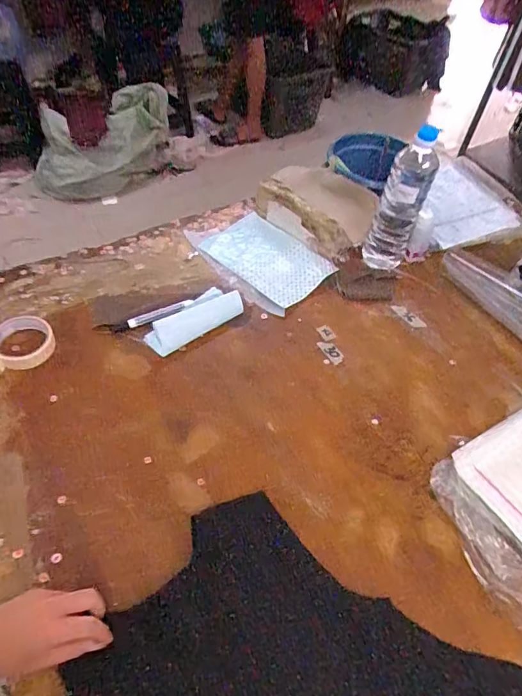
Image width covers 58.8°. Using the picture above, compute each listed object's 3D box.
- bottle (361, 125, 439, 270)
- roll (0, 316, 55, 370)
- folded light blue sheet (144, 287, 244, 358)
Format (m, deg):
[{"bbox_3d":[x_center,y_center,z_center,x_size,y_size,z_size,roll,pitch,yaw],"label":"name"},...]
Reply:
[{"bbox_3d":[0.236,-0.241,0.803,0.076,0.265,0.085,19,54,12],"label":"bottle"},{"bbox_3d":[-0.371,-0.007,0.719,0.091,0.026,0.100,1,53,-1],"label":"roll"},{"bbox_3d":[-0.114,-0.051,0.780,0.174,0.032,0.067,-32,60,-24],"label":"folded light blue sheet"}]

